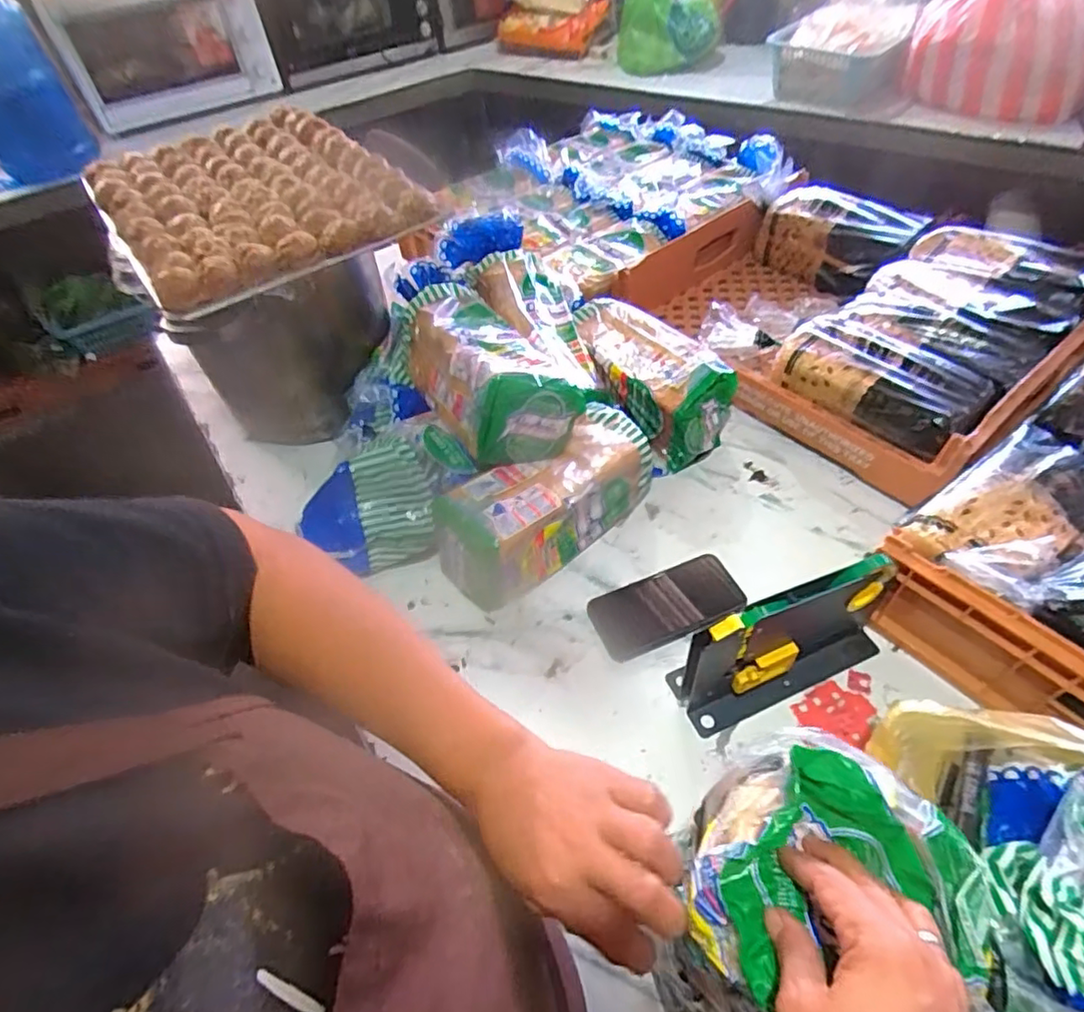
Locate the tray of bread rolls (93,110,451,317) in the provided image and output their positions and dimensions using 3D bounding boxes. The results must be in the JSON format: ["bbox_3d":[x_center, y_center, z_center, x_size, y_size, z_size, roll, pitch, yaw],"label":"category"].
[{"bbox_3d":[-0.359,-0.390,0.742,0.319,0.033,0.434,-32,55,-19],"label":"tray of bread rolls"}]

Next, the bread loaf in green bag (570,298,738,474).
[{"bbox_3d":[0.140,-0.186,0.848,0.138,0.101,0.270,-22,53,-12],"label":"bread loaf in green bag"}]

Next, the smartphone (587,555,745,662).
[{"bbox_3d":[0.139,0.113,0.679,0.163,0.010,0.080,-20,54,-3],"label":"smartphone"}]

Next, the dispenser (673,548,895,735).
[{"bbox_3d":[0.240,0.127,0.574,0.218,0.149,0.062,-17,52,-8],"label":"dispenser"}]

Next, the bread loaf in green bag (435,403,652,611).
[{"bbox_3d":[0.011,-0.004,0.725,0.266,0.115,0.115,-30,55,-18],"label":"bread loaf in green bag"}]

